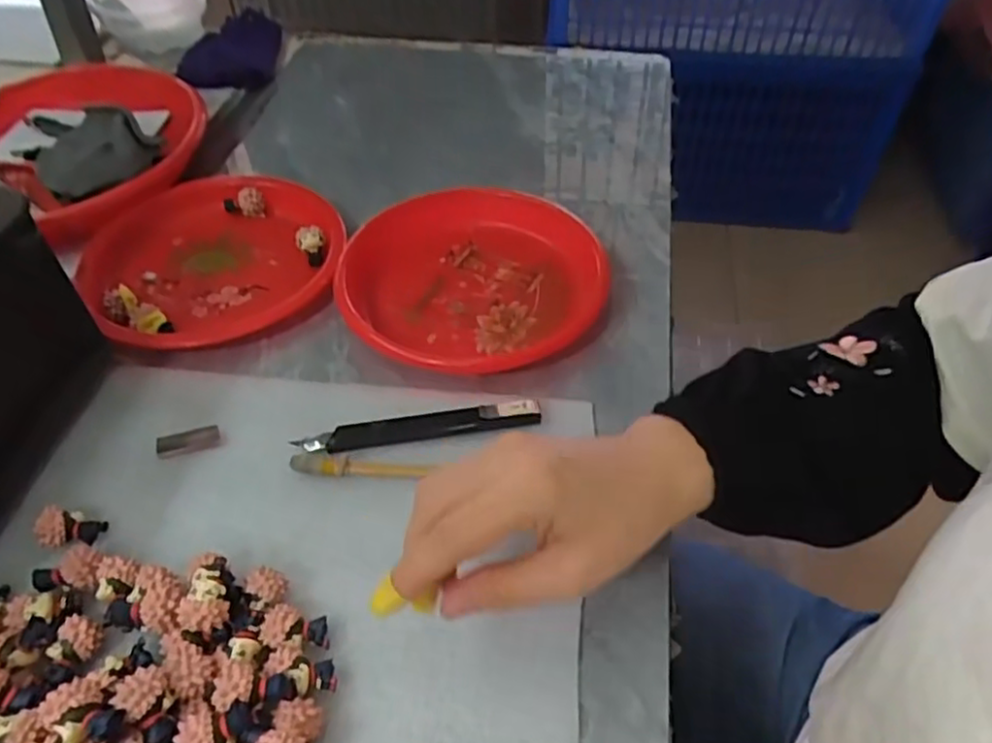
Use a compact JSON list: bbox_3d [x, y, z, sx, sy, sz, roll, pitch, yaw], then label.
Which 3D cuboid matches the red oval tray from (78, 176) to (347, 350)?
[{"bbox_3d":[-0.200,-0.085,0.498,0.174,0.023,0.168,-24,50,-20],"label":"red oval tray"}]

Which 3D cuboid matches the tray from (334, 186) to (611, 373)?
[{"bbox_3d":[-0.019,-0.069,0.474,0.175,0.027,0.163,-19,48,-16],"label":"tray"}]

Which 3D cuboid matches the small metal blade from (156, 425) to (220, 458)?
[{"bbox_3d":[-0.173,0.040,0.390,0.033,0.006,0.014,-16,48,-13],"label":"small metal blade"}]

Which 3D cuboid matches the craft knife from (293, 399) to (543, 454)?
[{"bbox_3d":[-0.043,0.031,0.395,0.134,0.010,0.019,-7,46,-5],"label":"craft knife"}]

